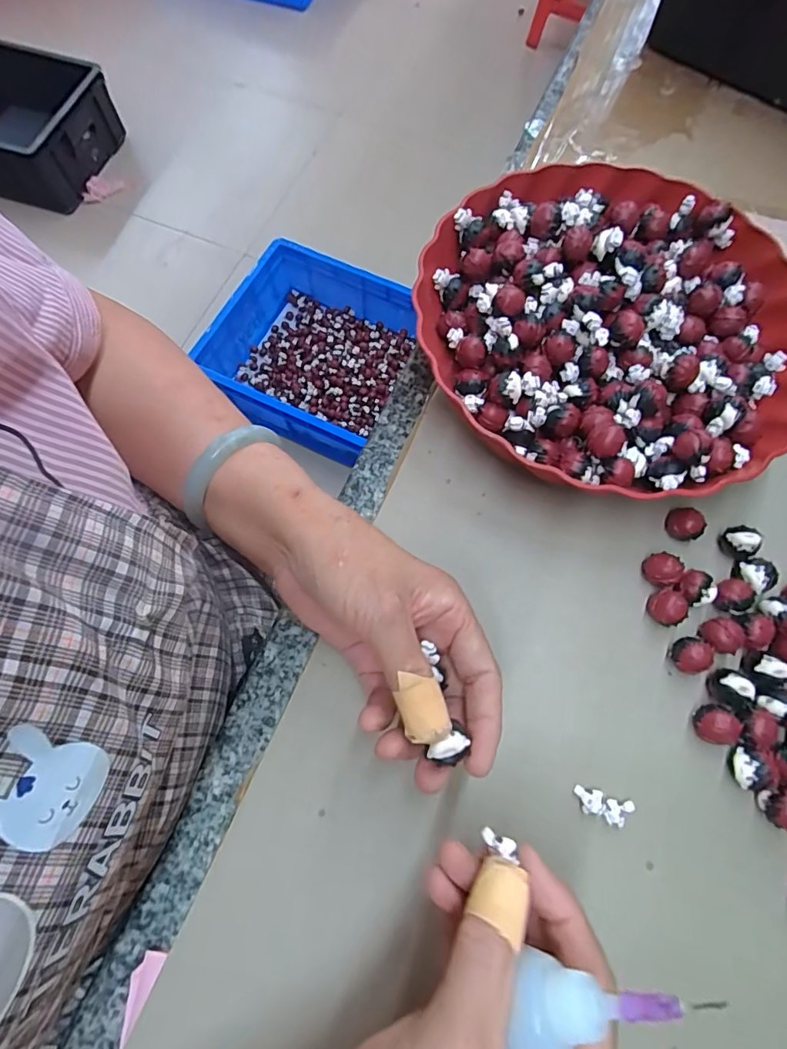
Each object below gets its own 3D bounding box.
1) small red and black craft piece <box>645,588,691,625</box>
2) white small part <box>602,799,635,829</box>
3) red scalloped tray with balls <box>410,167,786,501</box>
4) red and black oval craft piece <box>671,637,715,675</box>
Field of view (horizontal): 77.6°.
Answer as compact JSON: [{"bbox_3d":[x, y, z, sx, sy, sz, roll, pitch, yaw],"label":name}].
[{"bbox_3d":[0.156,0.048,0.280,0.017,0.017,0.020,-14,72,-5],"label":"small red and black craft piece"},{"bbox_3d":[0.116,0.148,0.251,0.017,0.004,0.012,6,71,1],"label":"white small part"},{"bbox_3d":[0.141,-0.127,0.321,0.252,0.060,0.244,-19,72,-7],"label":"red scalloped tray with balls"},{"bbox_3d":[0.165,0.073,0.271,0.019,0.019,0.017,17,71,5],"label":"red and black oval craft piece"}]

